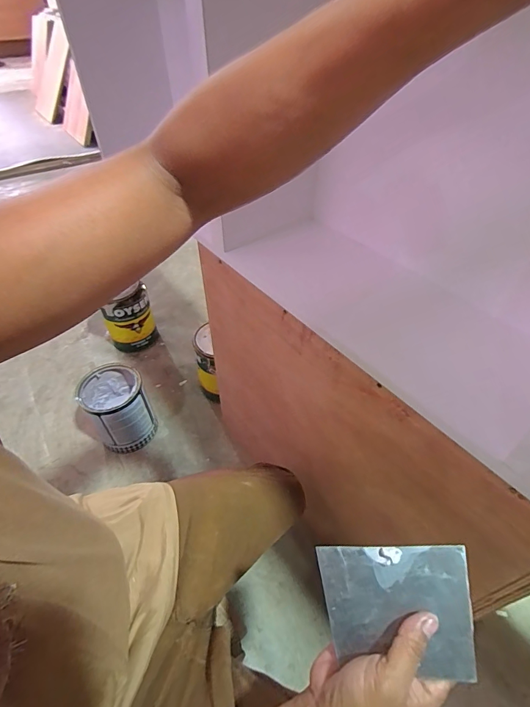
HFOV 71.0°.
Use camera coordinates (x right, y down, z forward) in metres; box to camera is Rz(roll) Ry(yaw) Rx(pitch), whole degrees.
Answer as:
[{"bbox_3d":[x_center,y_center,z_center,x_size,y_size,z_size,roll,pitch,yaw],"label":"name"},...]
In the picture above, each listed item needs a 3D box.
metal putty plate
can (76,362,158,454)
[{"bbox_3d":[0.106,0.208,0.306,0.117,0.007,0.085,-10,63,18],"label":"metal putty plate"},{"bbox_3d":[-0.407,0.160,1.044,0.155,0.199,0.165,0,46,0],"label":"can"}]

